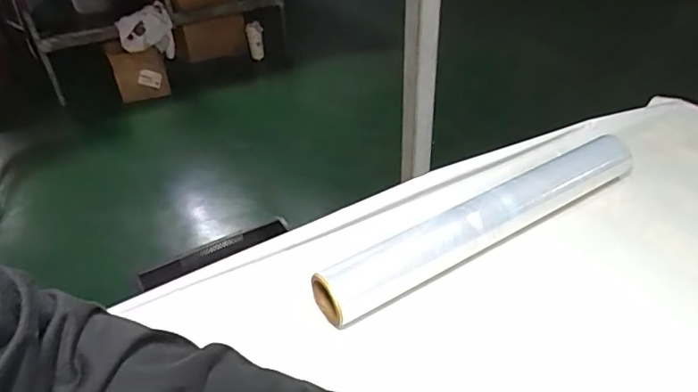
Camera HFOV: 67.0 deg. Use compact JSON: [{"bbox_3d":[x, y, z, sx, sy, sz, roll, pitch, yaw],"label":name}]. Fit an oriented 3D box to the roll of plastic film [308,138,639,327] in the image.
[{"bbox_3d":[0.185,0.031,0.684,0.497,0.064,0.051,-22,43,-24],"label":"roll of plastic film"}]

